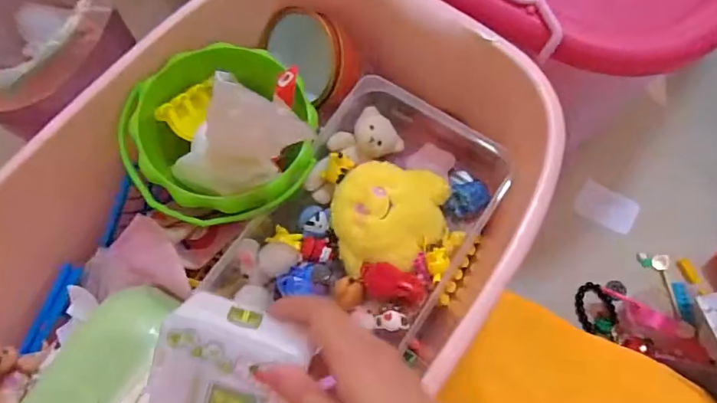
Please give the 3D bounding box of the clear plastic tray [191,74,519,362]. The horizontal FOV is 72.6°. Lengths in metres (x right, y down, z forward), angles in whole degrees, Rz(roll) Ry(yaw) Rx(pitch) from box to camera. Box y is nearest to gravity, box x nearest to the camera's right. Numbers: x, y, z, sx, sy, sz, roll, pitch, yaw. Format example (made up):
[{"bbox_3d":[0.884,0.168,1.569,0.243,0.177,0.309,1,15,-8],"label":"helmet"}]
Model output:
[{"bbox_3d":[0.011,0.018,0.450,0.181,0.060,0.240,29,73,11],"label":"clear plastic tray"}]

